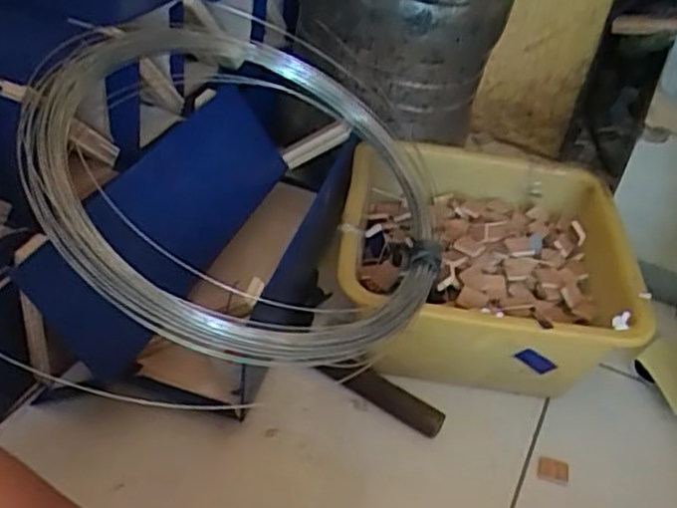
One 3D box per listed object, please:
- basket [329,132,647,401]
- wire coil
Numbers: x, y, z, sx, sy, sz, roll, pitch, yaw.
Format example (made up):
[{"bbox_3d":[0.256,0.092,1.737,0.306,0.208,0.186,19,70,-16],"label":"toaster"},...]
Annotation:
[{"bbox_3d":[0.140,0.012,0.723,0.281,0.138,0.281,5,38,-4],"label":"basket"},{"bbox_3d":[-0.074,-0.069,0.608,0.344,0.069,0.397,29,42,-10],"label":"wire coil"}]

